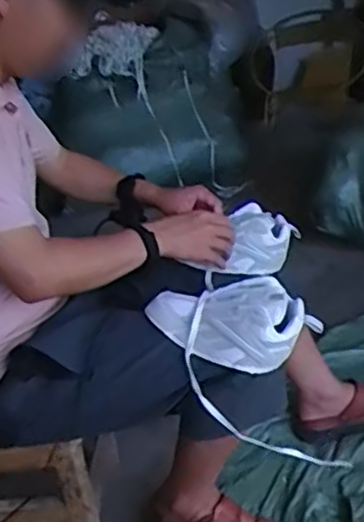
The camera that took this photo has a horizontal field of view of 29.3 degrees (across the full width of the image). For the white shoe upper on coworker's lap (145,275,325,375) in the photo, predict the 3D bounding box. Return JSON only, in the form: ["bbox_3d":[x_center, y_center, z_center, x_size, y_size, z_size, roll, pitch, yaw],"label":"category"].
[{"bbox_3d":[0.075,0.092,1.253,0.192,0.109,0.292,-24,28,-28],"label":"white shoe upper on coworker's lap"}]

